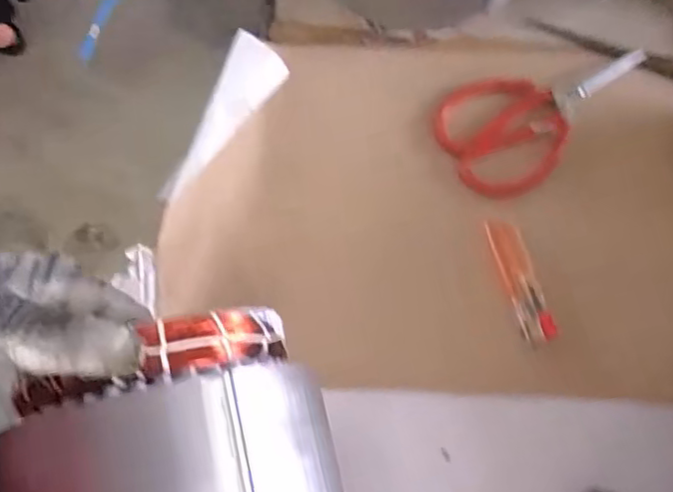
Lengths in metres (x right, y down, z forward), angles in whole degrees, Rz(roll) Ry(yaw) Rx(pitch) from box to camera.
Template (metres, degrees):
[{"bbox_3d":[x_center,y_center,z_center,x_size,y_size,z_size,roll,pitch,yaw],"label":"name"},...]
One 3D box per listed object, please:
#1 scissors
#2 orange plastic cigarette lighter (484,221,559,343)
[{"bbox_3d":[0.151,-0.096,0.441,0.158,0.007,0.087,-26,75,-6],"label":"scissors"},{"bbox_3d":[0.122,0.022,0.410,0.021,0.007,0.084,-17,74,-3],"label":"orange plastic cigarette lighter"}]

